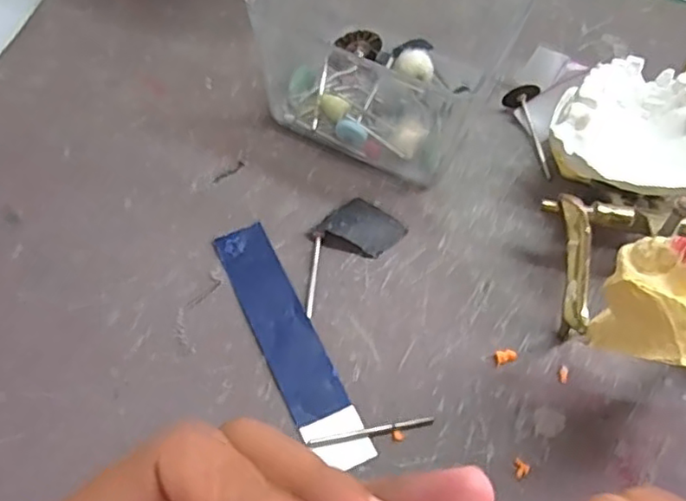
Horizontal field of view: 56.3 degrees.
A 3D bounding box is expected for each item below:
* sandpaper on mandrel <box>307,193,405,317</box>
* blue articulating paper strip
[{"bbox_3d":[-0.002,-0.001,0.257,0.027,0.007,0.055,36,62,18],"label":"sandpaper on mandrel"},{"bbox_3d":[-0.020,0.032,0.236,0.021,0.004,0.102,-22,61,-17],"label":"blue articulating paper strip"}]

